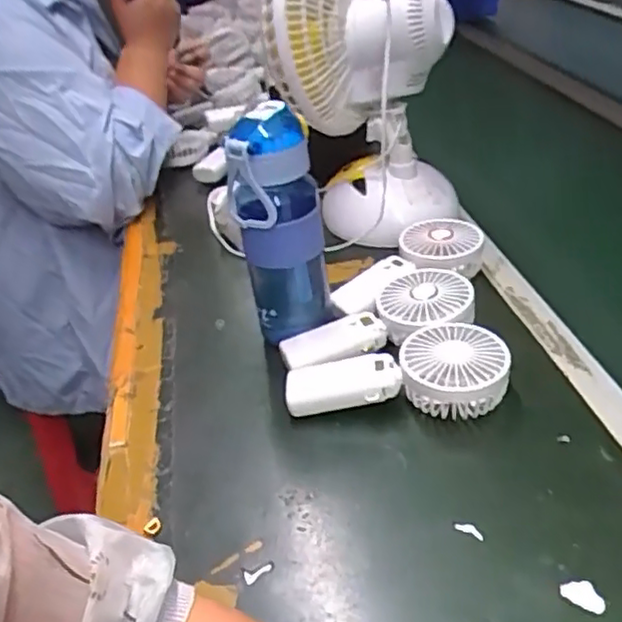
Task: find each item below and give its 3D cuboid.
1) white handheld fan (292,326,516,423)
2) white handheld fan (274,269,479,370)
[{"bbox_3d":[0.072,0.052,0.566,0.181,0.046,0.083,1,36,11],"label":"white handheld fan"},{"bbox_3d":[0.060,0.010,0.624,0.181,0.050,0.096,-9,35,-4],"label":"white handheld fan"}]

